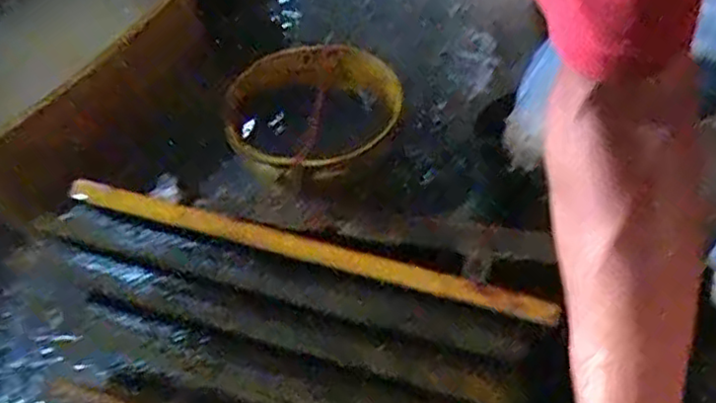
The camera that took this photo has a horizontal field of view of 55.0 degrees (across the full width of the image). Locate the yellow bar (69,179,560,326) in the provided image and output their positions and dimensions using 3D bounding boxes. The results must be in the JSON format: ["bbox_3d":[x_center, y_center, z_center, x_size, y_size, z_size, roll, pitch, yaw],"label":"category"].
[{"bbox_3d":[-0.052,0.044,0.668,0.483,0.018,0.026,13,62,9],"label":"yellow bar"}]

